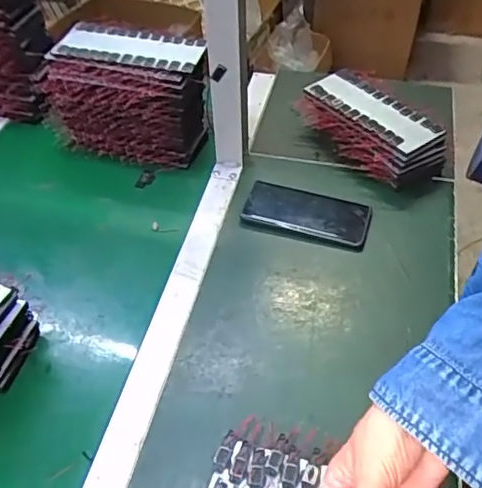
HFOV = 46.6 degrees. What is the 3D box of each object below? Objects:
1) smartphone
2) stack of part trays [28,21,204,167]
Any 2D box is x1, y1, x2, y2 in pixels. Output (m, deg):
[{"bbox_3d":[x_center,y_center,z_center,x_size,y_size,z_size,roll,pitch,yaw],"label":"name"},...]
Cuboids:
[{"bbox_3d":[0.088,-0.042,0.742,0.162,0.011,0.074,13,50,11],"label":"smartphone"},{"bbox_3d":[-0.158,-0.215,0.815,0.229,0.154,0.117,15,50,13],"label":"stack of part trays"}]

